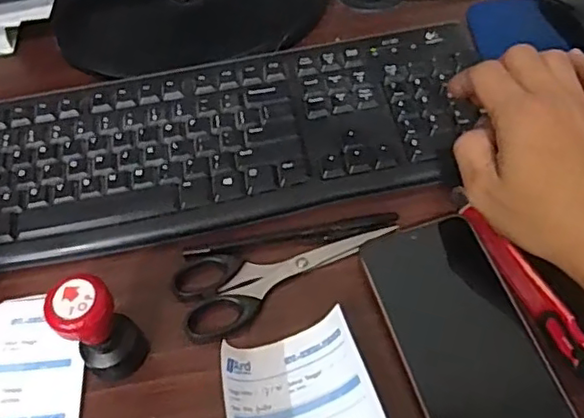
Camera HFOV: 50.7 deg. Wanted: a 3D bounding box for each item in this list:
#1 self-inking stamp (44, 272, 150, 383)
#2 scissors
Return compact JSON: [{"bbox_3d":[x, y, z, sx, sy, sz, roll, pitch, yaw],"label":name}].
[{"bbox_3d":[-0.111,0.069,0.354,0.032,0.075,0.035,-2,56,3],"label":"self-inking stamp"},{"bbox_3d":[-0.004,0.037,0.407,0.144,0.004,0.058,-20,57,-9],"label":"scissors"}]

